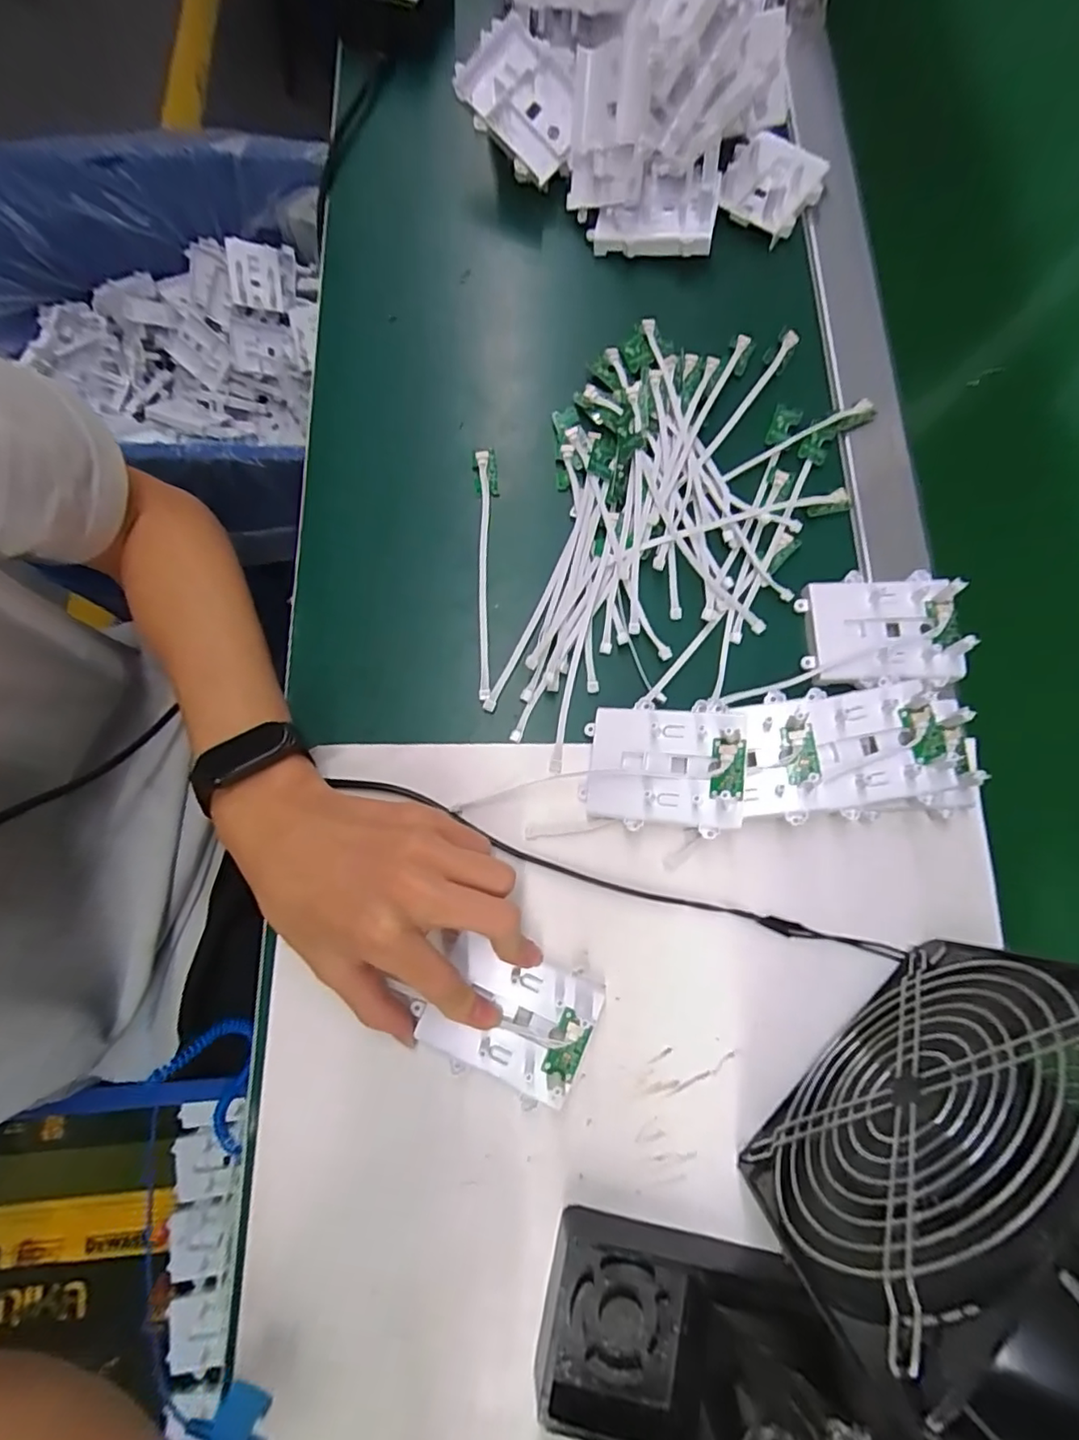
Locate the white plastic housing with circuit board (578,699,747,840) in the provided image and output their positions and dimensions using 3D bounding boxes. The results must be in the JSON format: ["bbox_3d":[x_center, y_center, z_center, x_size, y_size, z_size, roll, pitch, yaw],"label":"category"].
[{"bbox_3d":[0.066,0.024,0.313,0.082,0.016,0.065,1,76,25],"label":"white plastic housing with circuit board"}]

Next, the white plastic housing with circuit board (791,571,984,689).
[{"bbox_3d":[0.195,-0.053,0.334,0.080,0.024,0.065,-1,77,0],"label":"white plastic housing with circuit board"}]

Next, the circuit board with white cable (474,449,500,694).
[{"bbox_3d":[-0.032,-0.091,0.360,0.014,0.012,0.161,-3,77,0],"label":"circuit board with white cable"}]

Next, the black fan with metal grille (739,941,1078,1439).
[{"bbox_3d":[0.161,0.162,0.220,0.062,0.153,0.145,43,81,10],"label":"black fan with metal grille"}]

